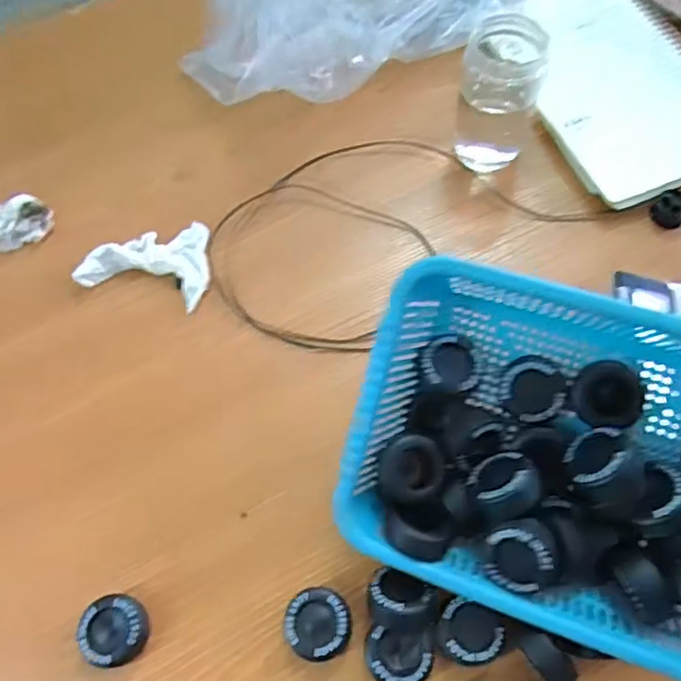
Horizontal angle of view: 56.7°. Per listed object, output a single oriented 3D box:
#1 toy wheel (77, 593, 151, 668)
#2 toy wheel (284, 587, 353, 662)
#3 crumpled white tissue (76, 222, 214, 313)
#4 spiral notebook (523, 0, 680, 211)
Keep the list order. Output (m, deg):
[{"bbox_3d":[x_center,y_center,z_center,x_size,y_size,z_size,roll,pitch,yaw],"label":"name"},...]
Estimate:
[{"bbox_3d":[-0.174,0.222,0.484,0.047,0.019,0.049,-1,63,3],"label":"toy wheel"},{"bbox_3d":[-0.017,0.218,0.485,0.048,0.028,0.049,-1,63,3],"label":"toy wheel"},{"bbox_3d":[-0.190,-0.087,0.655,0.128,0.031,0.104,13,65,10],"label":"crumpled white tissue"},{"bbox_3d":[0.307,-0.292,0.699,0.189,0.017,0.304,-19,66,-5],"label":"spiral notebook"}]

